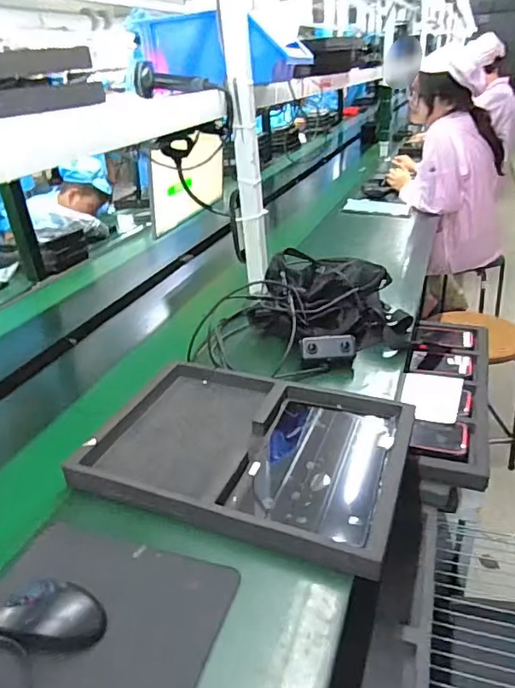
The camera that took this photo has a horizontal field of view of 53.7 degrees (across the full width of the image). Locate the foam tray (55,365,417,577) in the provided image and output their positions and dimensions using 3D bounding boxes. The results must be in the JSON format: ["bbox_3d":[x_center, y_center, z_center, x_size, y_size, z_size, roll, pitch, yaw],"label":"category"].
[{"bbox_3d":[-0.011,0.146,0.754,0.430,0.031,0.318,7,31,21],"label":"foam tray"}]

